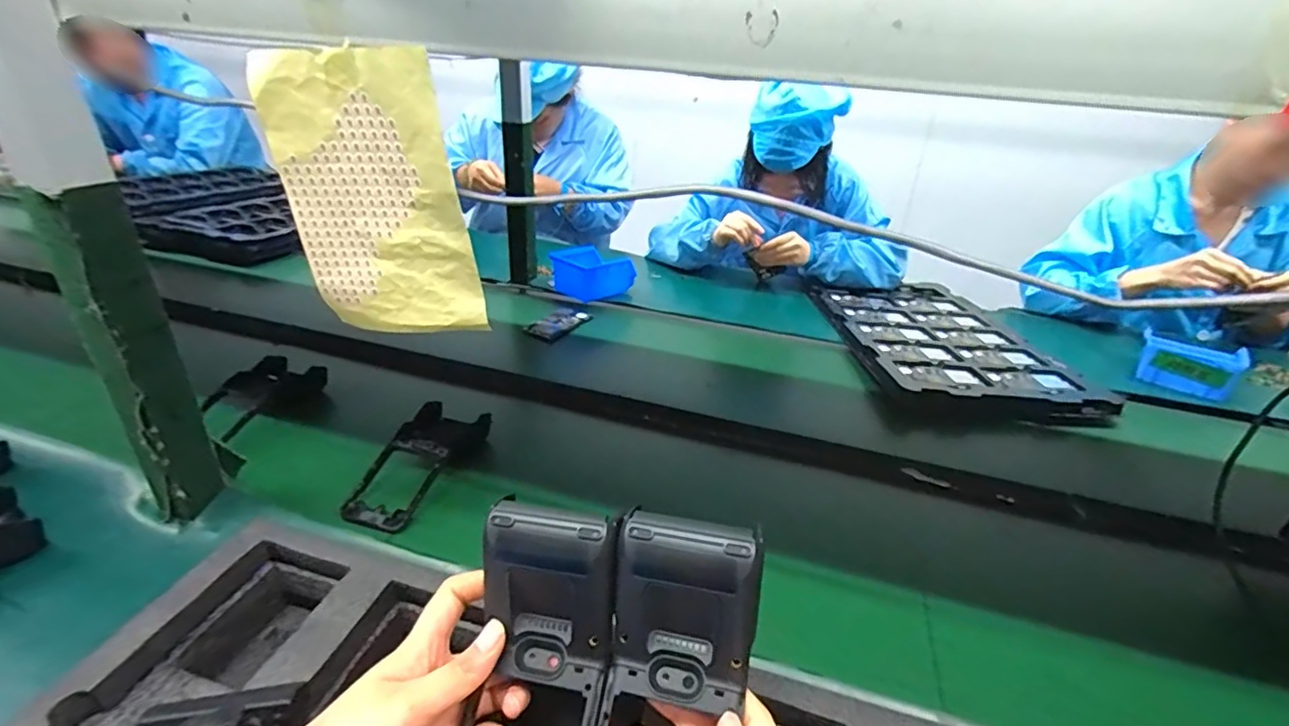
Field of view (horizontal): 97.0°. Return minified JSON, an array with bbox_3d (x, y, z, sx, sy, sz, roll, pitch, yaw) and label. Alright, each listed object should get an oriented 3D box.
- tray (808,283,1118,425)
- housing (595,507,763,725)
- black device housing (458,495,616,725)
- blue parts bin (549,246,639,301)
[{"bbox_3d":[0.509,-0.058,1.022,0.327,0.027,0.520,2,28,-3],"label":"tray"},{"bbox_3d":[0.009,0.170,0.282,0.074,0.184,0.037,11,-12,13],"label":"housing"},{"bbox_3d":[-0.056,0.172,0.293,0.086,0.188,0.041,3,-15,-1],"label":"black device housing"},{"bbox_3d":[-0.104,-0.165,1.104,0.142,0.080,0.099,17,31,23],"label":"blue parts bin"}]

